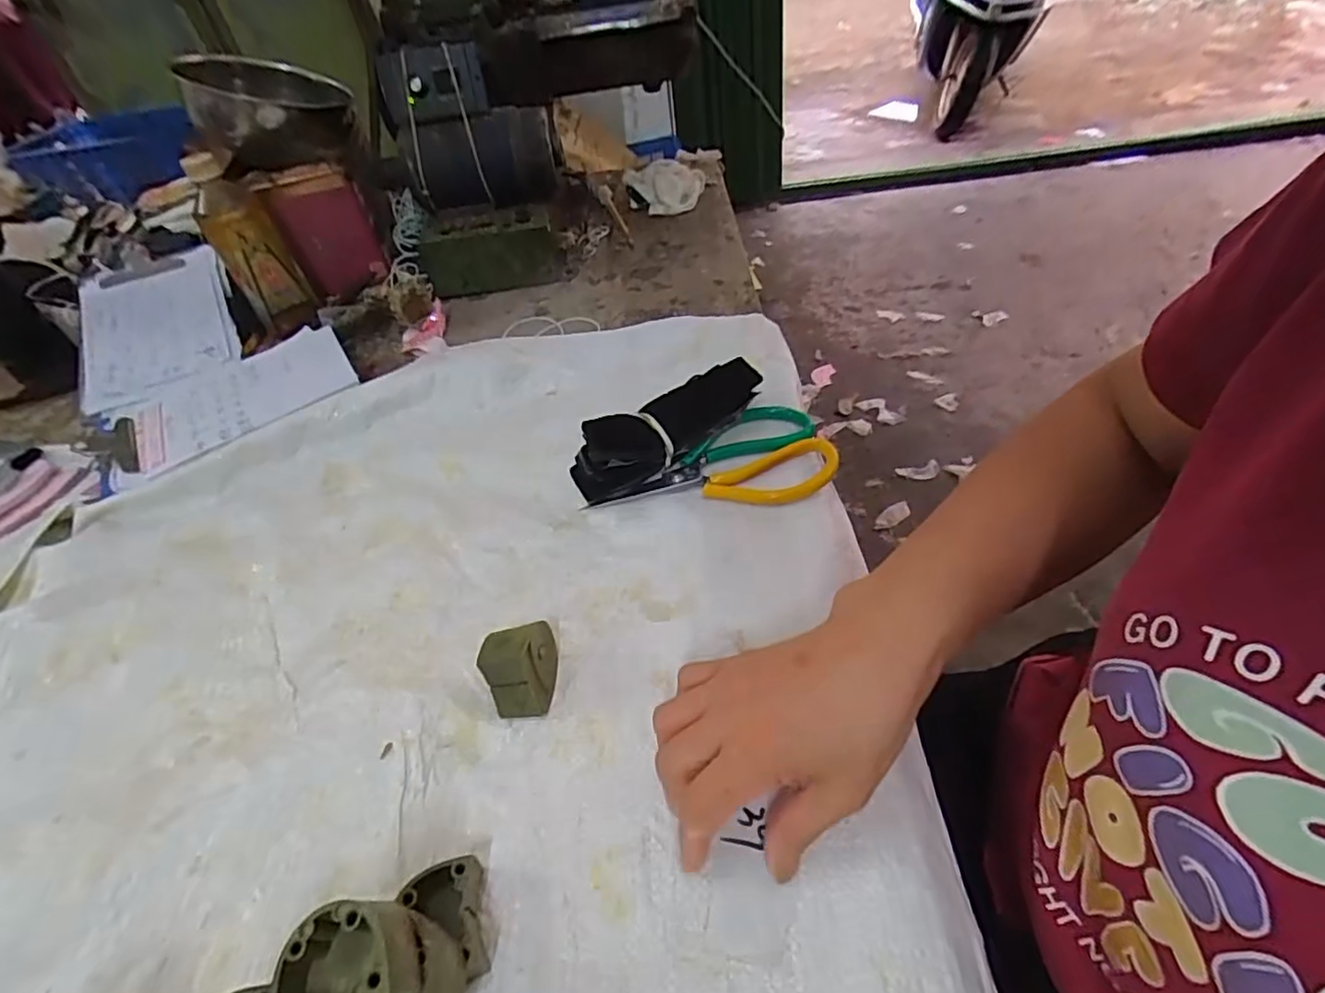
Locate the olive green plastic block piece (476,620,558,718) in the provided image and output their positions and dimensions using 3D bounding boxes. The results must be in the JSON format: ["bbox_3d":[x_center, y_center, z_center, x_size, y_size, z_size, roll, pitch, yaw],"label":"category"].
[{"bbox_3d":[-0.082,0.098,0.362,0.035,0.043,0.046,-4,46,2],"label":"olive green plastic block piece"}]

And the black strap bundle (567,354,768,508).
[{"bbox_3d":[0.001,-0.054,0.491,0.163,0.049,0.062,-29,50,-20],"label":"black strap bundle"}]

